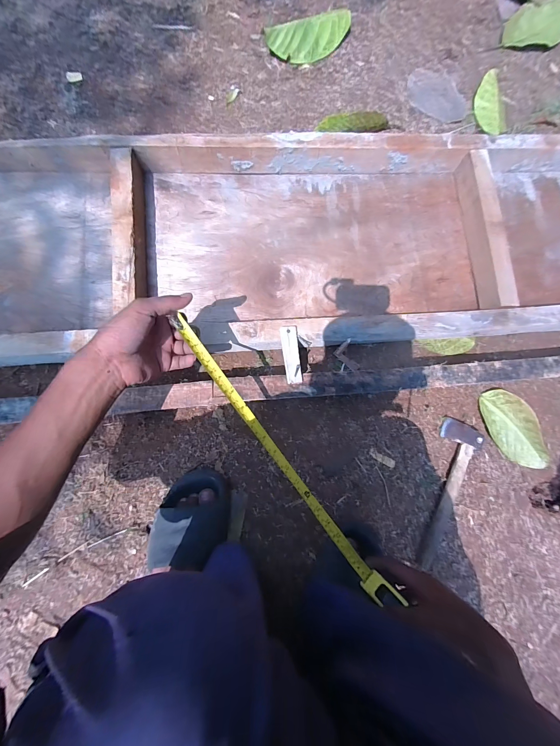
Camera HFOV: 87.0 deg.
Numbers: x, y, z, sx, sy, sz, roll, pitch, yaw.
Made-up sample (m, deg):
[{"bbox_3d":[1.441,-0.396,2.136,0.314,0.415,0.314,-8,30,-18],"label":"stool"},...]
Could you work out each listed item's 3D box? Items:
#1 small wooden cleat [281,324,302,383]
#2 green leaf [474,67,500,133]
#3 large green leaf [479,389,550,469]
[{"bbox_3d":[0.020,-0.030,0.483,0.026,0.015,0.093,-8,84,-6],"label":"small wooden cleat"},{"bbox_3d":[0.476,-0.612,0.669,0.052,0.026,0.142,-5,82,-5],"label":"green leaf"},{"bbox_3d":[0.458,0.110,0.575,0.093,0.019,0.167,-34,85,-8],"label":"large green leaf"}]

